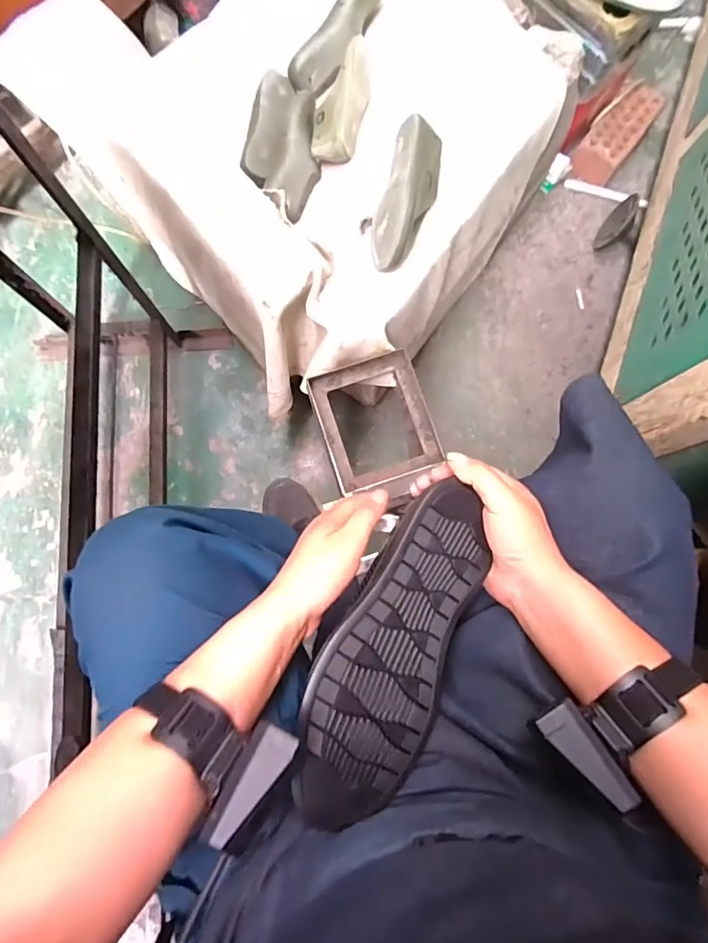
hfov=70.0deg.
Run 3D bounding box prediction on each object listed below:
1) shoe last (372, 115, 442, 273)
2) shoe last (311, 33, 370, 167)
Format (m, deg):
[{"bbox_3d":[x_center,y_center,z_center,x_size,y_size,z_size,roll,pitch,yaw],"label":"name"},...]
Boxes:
[{"bbox_3d":[0.087,-0.458,0.837,0.089,0.075,0.240,17,80,2],"label":"shoe last"},{"bbox_3d":[-0.023,-0.712,0.952,0.095,0.071,0.255,11,80,1],"label":"shoe last"}]

